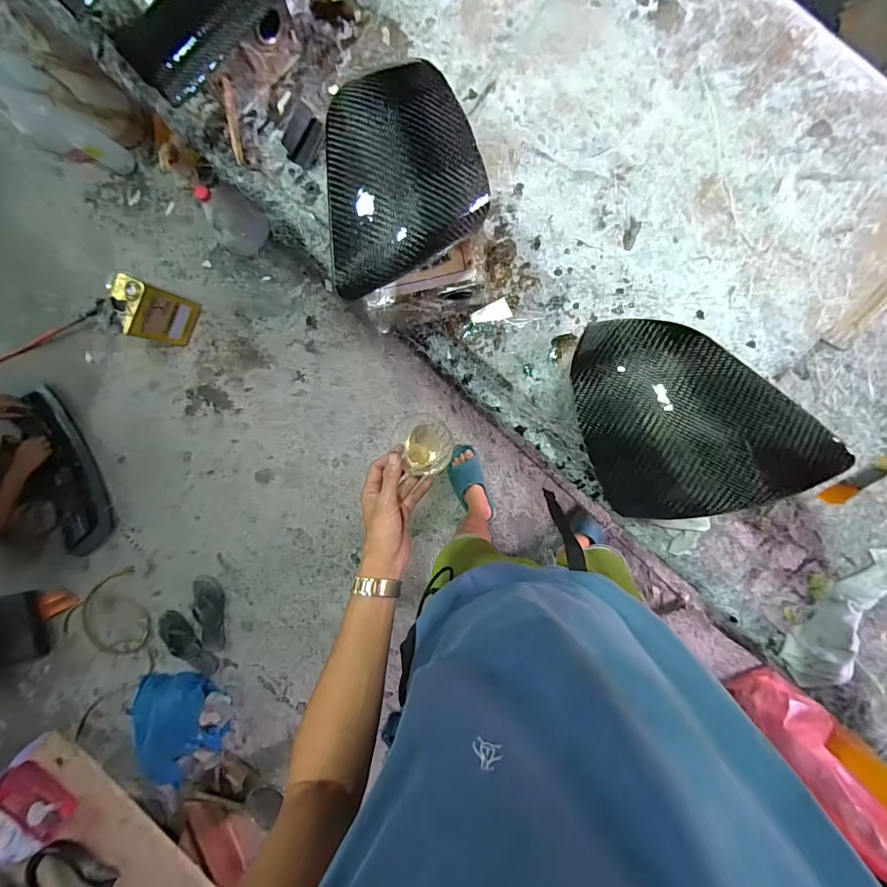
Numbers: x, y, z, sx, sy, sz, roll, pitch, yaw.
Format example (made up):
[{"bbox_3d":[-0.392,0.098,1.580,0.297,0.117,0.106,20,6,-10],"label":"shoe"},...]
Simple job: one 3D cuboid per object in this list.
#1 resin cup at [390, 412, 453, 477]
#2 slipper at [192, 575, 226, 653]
[{"bbox_3d":[-0.025,0.004,0.557,0.063,0.050,0.075,-29,90,9],"label":"resin cup"},{"bbox_3d":[-0.860,0.628,1.561,0.115,0.040,0.286,1,95,8],"label":"slipper"}]

